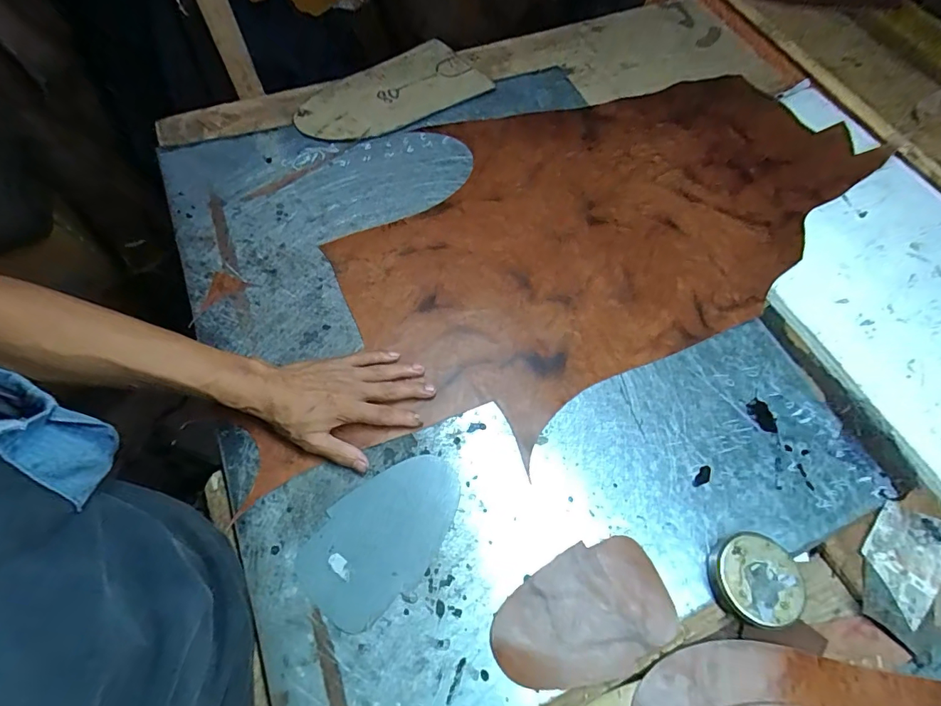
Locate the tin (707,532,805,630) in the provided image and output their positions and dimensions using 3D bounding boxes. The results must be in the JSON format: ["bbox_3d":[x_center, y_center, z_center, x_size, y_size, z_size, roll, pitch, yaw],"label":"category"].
[{"bbox_3d":[0.265,0.210,0.427,0.074,0.030,0.075,0,67,-1],"label":"tin"}]

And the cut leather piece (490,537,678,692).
[{"bbox_3d":[0.102,0.237,0.411,0.163,0.006,0.101,-15,61,-13],"label":"cut leather piece"}]

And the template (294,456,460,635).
[{"bbox_3d":[-0.080,0.170,0.435,0.164,0.004,0.099,-39,71,-23],"label":"template"}]

